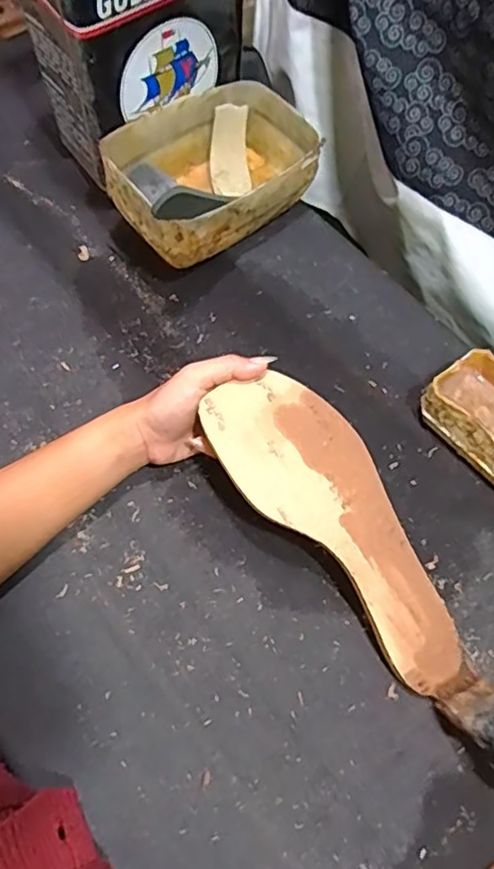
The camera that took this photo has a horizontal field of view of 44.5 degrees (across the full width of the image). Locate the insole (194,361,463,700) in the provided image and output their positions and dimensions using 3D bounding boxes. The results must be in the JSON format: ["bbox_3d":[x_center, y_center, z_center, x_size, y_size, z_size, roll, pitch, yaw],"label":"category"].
[{"bbox_3d":[0.066,0.059,0.404,0.083,0.012,0.234,-35,85,-19],"label":"insole"}]

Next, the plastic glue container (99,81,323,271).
[{"bbox_3d":[-0.029,-0.237,0.548,0.190,0.084,0.126,-37,71,-20],"label":"plastic glue container"}]

